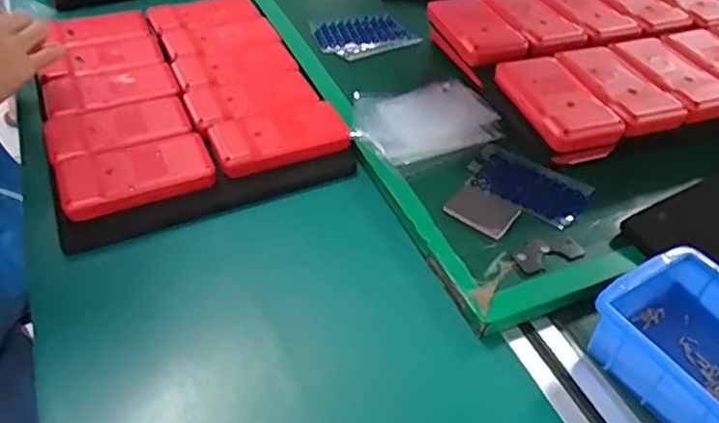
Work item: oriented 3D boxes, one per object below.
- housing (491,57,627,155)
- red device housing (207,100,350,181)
[{"bbox_3d":[0.165,-0.099,0.529,0.070,0.014,0.125,-11,46,-15],"label":"housing"},{"bbox_3d":[-0.071,-0.073,0.551,0.126,0.017,0.070,-18,49,-21],"label":"red device housing"}]

